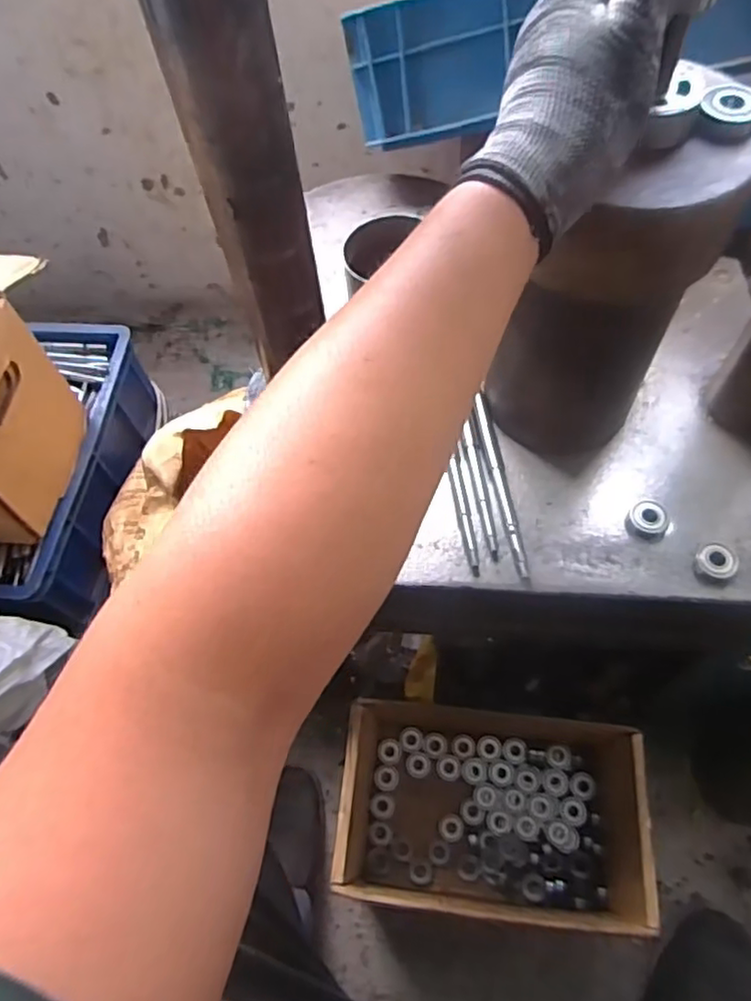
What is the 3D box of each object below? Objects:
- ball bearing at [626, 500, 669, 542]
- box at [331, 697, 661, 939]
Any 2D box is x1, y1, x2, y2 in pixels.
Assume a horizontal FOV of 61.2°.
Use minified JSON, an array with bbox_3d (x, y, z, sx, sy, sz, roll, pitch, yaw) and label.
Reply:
[{"bbox_3d":[0.225,0.016,0.523,0.032,0.013,0.034,8,62,9],"label":"ball bearing"},{"bbox_3d":[0.126,0.343,0.734,0.310,0.173,0.222,4,61,7],"label":"box"}]

